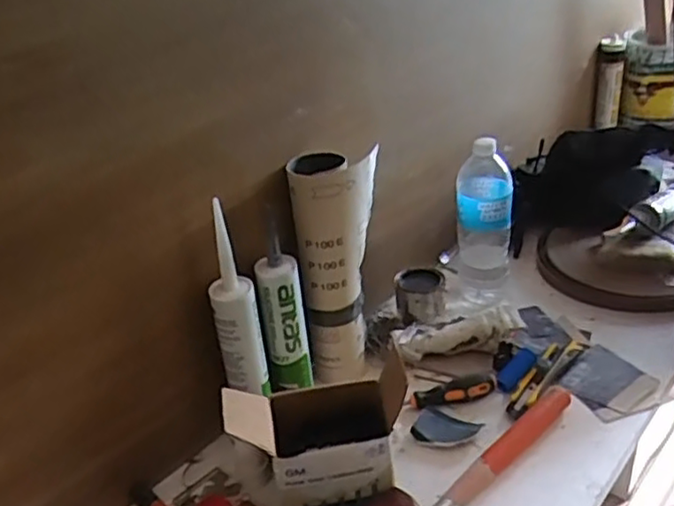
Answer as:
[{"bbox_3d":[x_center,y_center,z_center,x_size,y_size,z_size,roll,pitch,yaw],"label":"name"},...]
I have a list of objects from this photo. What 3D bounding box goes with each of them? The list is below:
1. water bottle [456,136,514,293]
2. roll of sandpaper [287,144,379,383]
[{"bbox_3d":[0.218,-0.057,0.987,0.084,0.215,0.074,5,35,12],"label":"water bottle"},{"bbox_3d":[0.002,0.018,0.856,0.087,0.288,0.102,5,33,18],"label":"roll of sandpaper"}]

